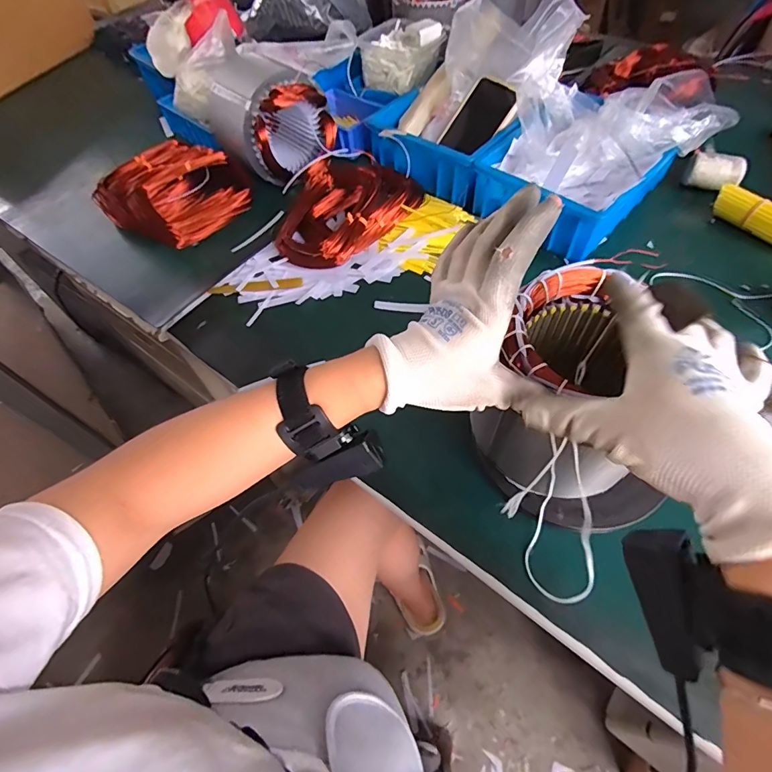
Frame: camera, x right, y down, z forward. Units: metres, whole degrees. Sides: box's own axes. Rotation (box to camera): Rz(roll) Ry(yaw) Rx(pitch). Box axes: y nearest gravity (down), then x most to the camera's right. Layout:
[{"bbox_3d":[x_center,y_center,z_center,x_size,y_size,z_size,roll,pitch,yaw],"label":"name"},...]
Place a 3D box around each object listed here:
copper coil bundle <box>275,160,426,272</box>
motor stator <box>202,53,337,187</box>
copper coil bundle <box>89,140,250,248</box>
[{"bbox_3d":[-0.071,-0.260,0.639,0.204,0.049,0.146,-40,62,-21],"label":"copper coil bundle"},{"bbox_3d":[-0.177,-0.410,0.672,0.148,0.132,0.137,-38,61,-19],"label":"motor stator"},{"bbox_3d":[-0.330,-0.306,0.681,0.205,0.069,0.165,27,62,21],"label":"copper coil bundle"}]

